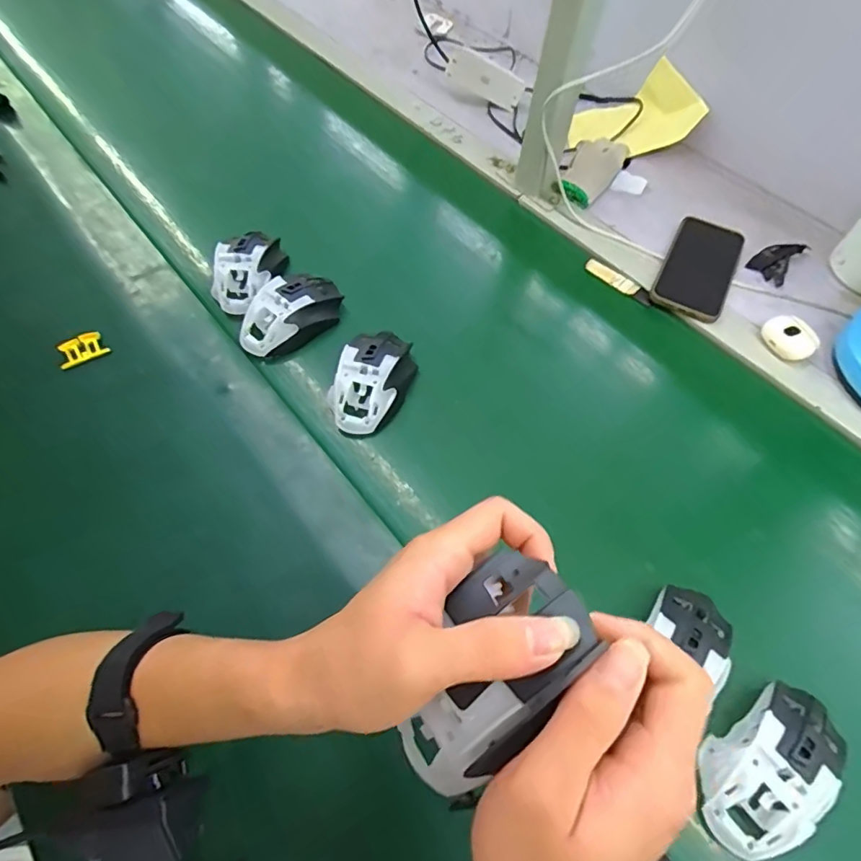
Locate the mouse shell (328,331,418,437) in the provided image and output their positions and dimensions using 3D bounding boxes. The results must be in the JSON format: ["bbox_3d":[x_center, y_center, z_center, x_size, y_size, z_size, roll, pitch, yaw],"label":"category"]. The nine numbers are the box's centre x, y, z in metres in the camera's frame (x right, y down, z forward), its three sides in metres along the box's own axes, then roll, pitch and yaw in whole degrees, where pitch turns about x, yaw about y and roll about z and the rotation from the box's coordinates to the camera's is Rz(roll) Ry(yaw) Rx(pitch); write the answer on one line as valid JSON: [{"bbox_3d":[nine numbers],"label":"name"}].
[{"bbox_3d":[-0.053,-0.048,0.487,0.064,0.039,0.105,18,57,8],"label":"mouse shell"}]

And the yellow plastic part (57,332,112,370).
[{"bbox_3d":[-0.336,-0.079,0.498,0.043,0.025,0.017,-21,29,-11],"label":"yellow plastic part"}]

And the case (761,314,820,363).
[{"bbox_3d":[0.373,-0.096,0.537,0.040,0.023,0.052,-37,66,-25],"label":"case"}]

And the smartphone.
[{"bbox_3d":[0.312,-0.191,0.596,0.076,0.010,0.167,26,59,13],"label":"smartphone"}]

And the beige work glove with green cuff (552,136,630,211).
[{"bbox_3d":[0.212,-0.346,0.670,0.059,0.039,0.145,29,59,14],"label":"beige work glove with green cuff"}]

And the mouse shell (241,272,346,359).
[{"bbox_3d":[-0.142,-0.120,0.524,0.109,0.036,0.061,-36,66,-24],"label":"mouse shell"}]

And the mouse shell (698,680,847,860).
[{"bbox_3d":[0.225,0.220,0.338,0.110,0.041,0.060,-31,64,-22],"label":"mouse shell"}]

